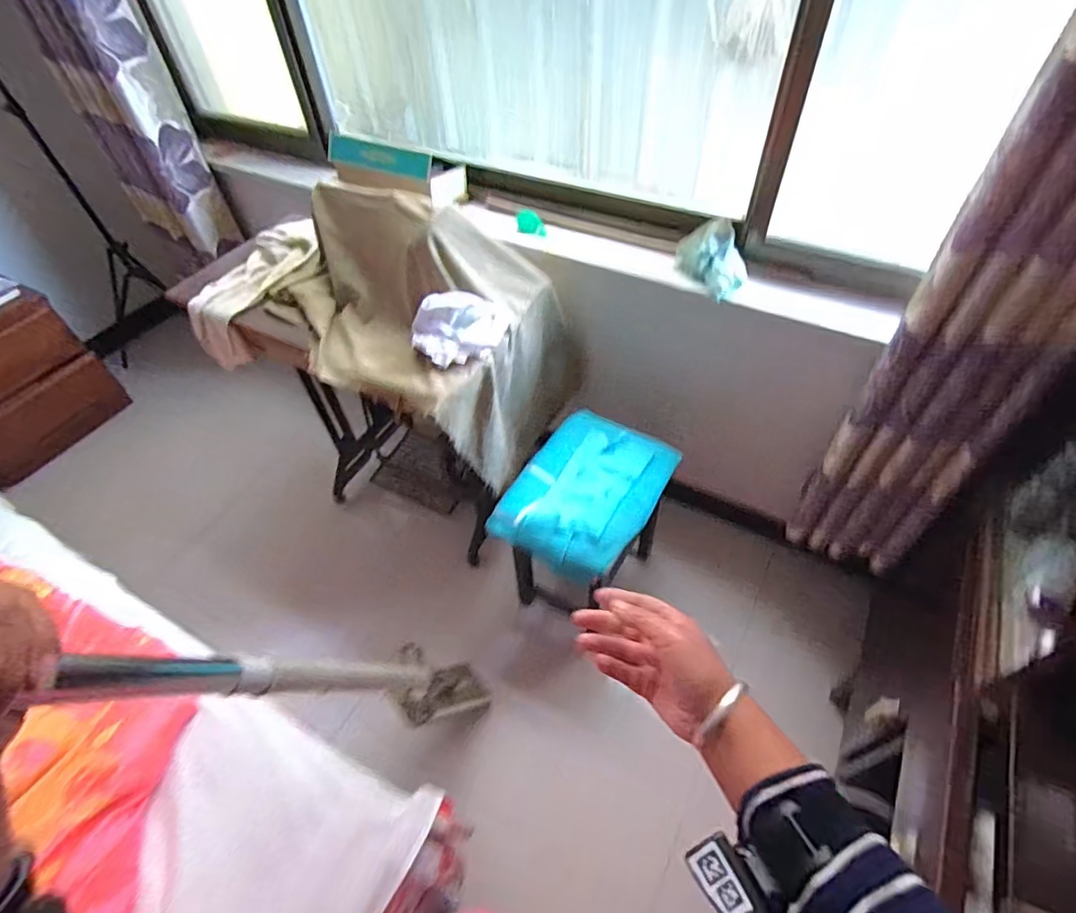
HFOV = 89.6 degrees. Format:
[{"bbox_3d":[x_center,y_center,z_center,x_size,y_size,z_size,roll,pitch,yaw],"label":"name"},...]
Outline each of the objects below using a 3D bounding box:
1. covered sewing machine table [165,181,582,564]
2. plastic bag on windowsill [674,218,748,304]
[{"bbox_3d":[-0.391,-0.209,1.476,0.825,0.989,0.511,22,56,19],"label":"covered sewing machine table"},{"bbox_3d":[0.378,-0.433,1.165,0.079,0.109,0.167,-26,55,-17],"label":"plastic bag on windowsill"}]

